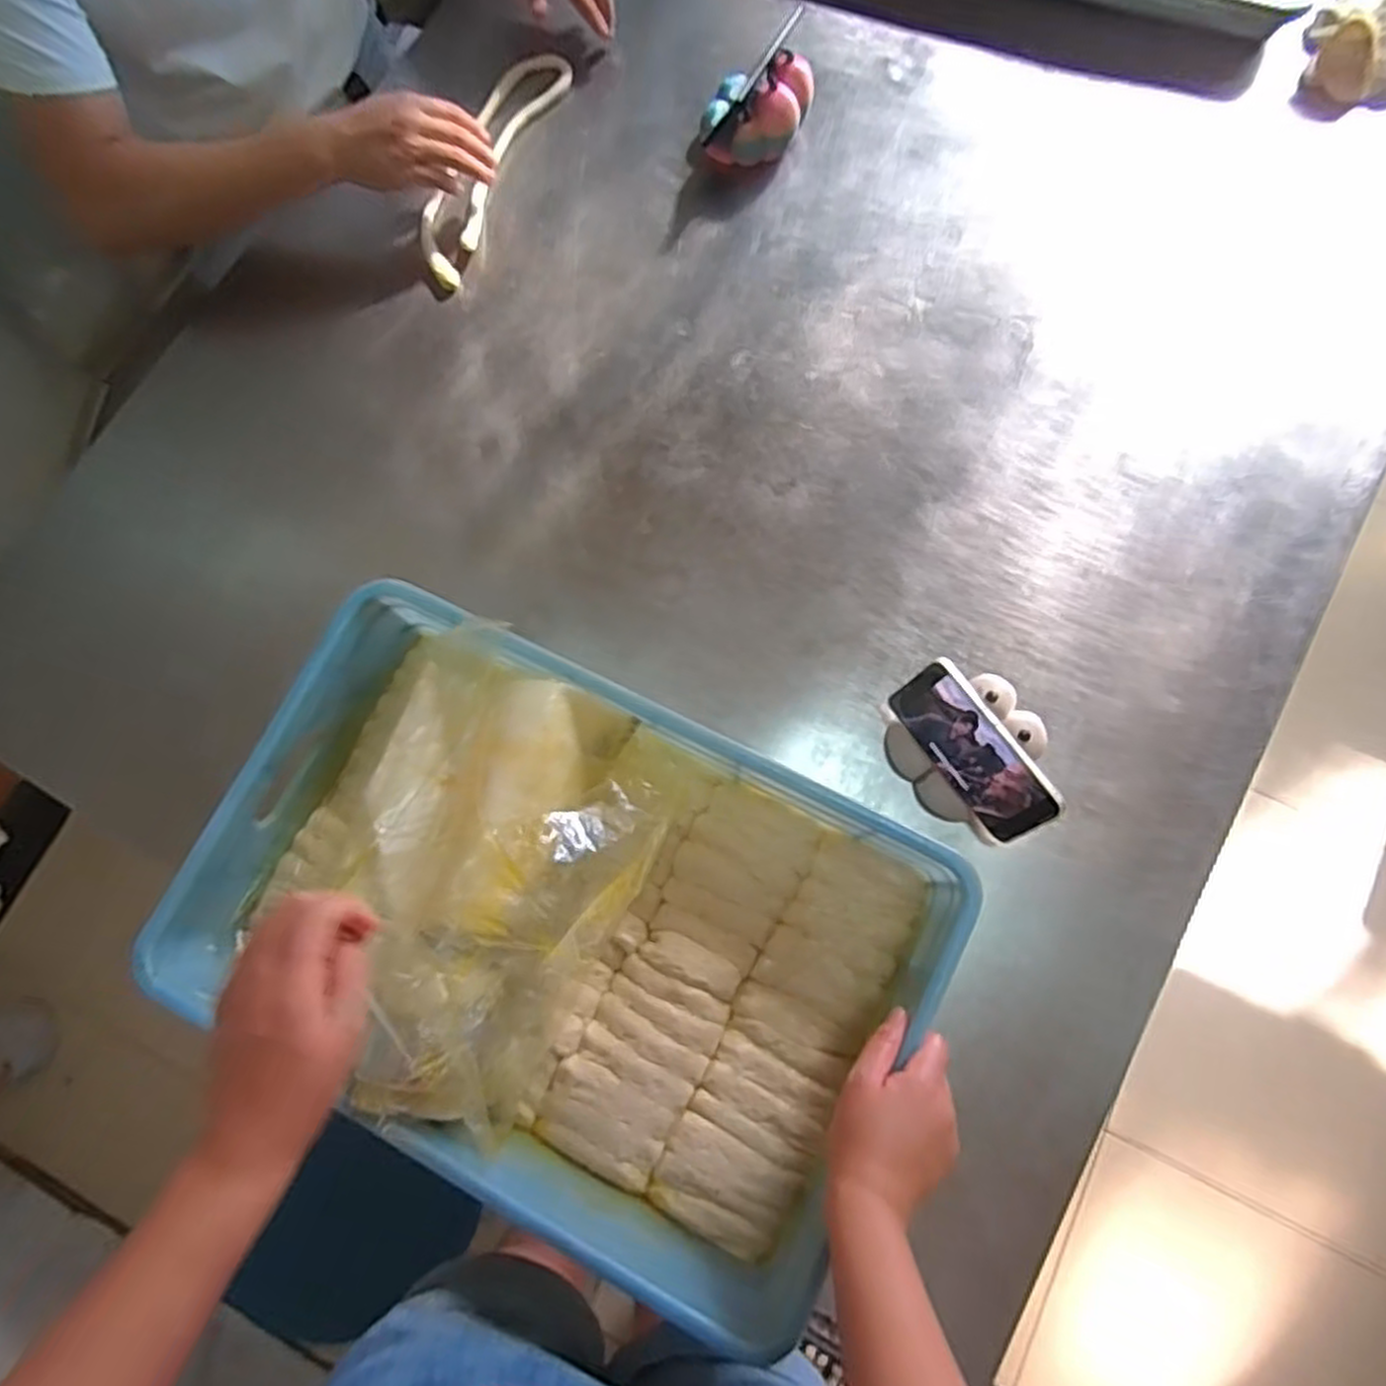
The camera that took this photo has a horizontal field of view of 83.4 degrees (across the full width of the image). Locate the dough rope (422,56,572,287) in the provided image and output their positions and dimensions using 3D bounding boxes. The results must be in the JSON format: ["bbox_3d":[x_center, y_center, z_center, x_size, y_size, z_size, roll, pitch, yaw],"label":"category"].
[{"bbox_3d":[-0.212,-0.550,0.807,0.064,0.021,0.300,20,78,6],"label":"dough rope"}]

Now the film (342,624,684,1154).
[{"bbox_3d":[-0.154,0.125,0.526,0.213,0.121,0.301,25,78,7],"label":"film"}]

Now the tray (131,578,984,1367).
[{"bbox_3d":[-0.095,0.169,0.568,0.495,0.118,0.335,26,78,7],"label":"tray"}]

